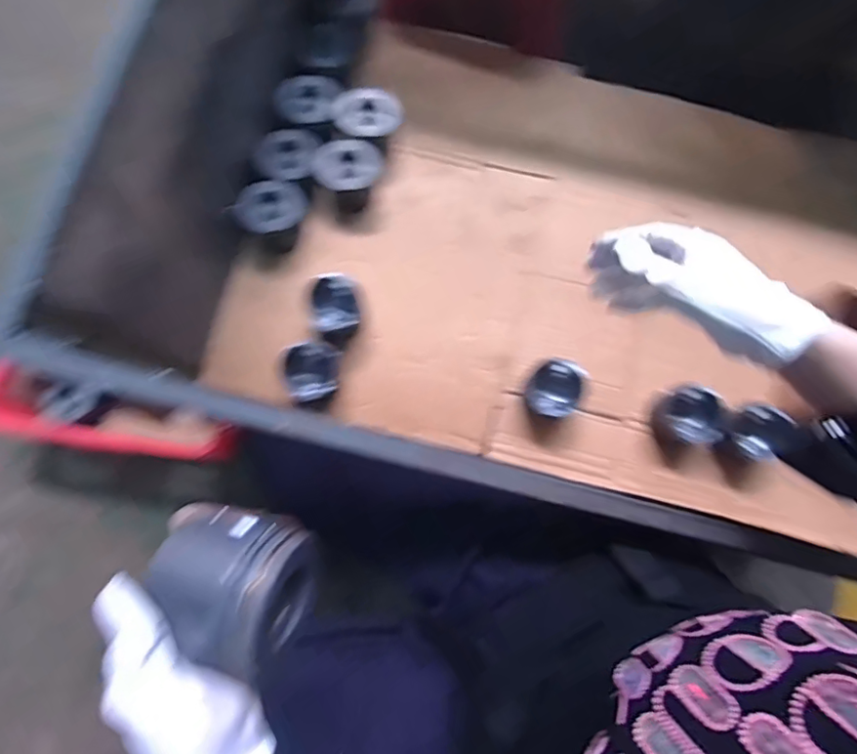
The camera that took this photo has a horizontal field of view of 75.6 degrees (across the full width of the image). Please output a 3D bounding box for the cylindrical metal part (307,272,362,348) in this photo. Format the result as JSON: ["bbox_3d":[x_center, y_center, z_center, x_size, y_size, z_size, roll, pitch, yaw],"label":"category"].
[{"bbox_3d":[-0.140,-0.104,0.858,0.081,0.088,0.093,-10,80,-3],"label":"cylindrical metal part"}]

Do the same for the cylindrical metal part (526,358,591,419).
[{"bbox_3d":[0.188,0.019,0.833,0.084,0.064,0.090,0,80,-1],"label":"cylindrical metal part"}]

